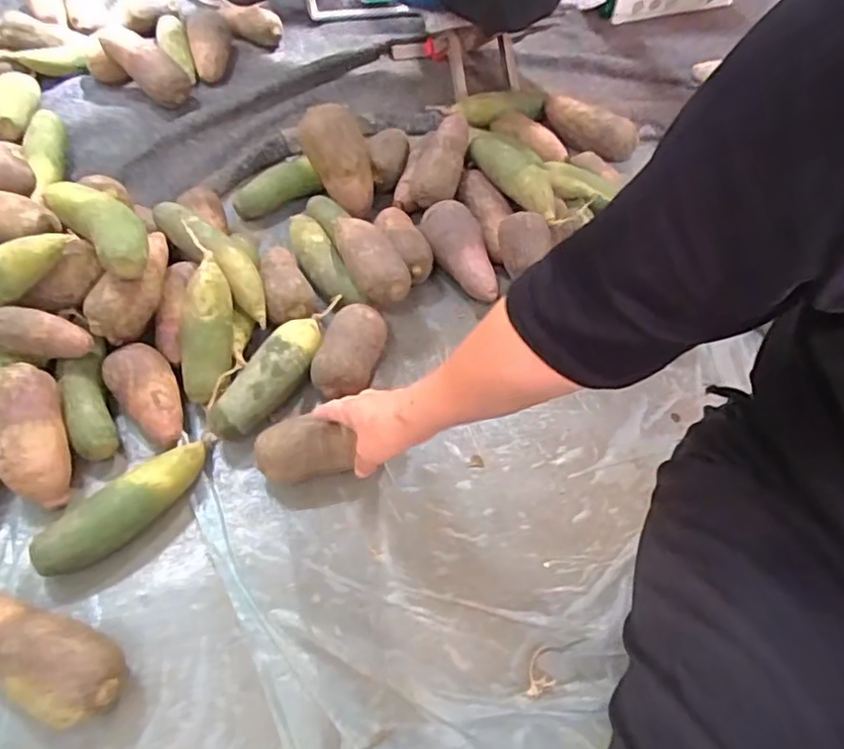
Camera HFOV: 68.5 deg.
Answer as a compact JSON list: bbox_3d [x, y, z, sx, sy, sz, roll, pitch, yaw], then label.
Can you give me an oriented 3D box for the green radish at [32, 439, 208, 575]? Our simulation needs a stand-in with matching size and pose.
[{"bbox_3d":[-0.304,0.136,0.643,0.051,0.058,0.189,40,60,22],"label":"green radish"}]

